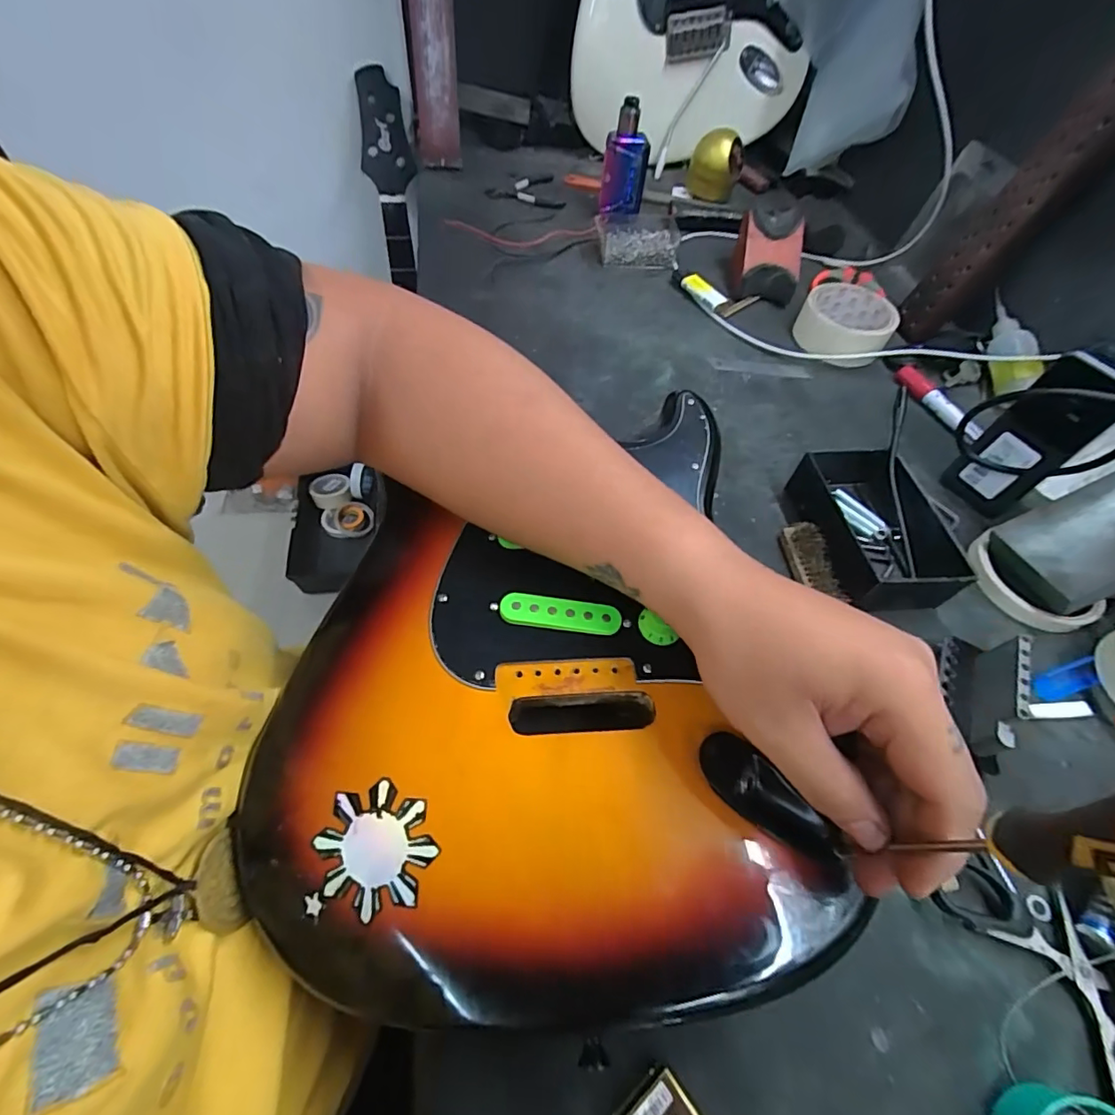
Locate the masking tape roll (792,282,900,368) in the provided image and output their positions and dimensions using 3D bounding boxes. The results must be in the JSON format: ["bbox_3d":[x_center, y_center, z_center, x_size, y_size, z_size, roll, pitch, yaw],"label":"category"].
[{"bbox_3d":[0.299,-0.243,0.548,0.090,0.035,0.104,30,59,16],"label":"masking tape roll"}]

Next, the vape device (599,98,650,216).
[{"bbox_3d":[0.080,-0.466,0.630,0.053,0.114,0.028,9,56,2],"label":"vape device"}]

